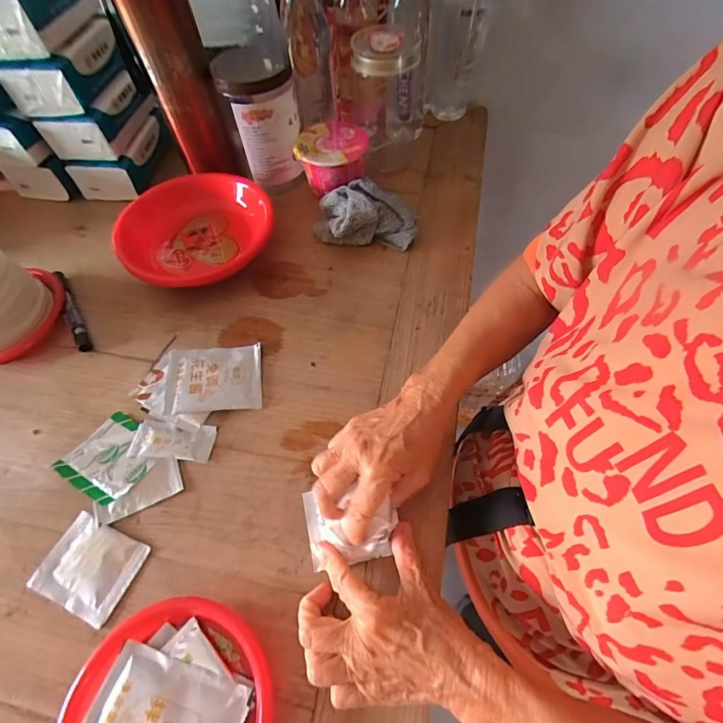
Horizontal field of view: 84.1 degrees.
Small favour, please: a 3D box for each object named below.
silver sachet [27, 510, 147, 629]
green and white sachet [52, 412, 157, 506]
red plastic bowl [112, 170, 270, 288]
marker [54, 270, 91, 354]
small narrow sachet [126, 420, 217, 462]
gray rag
[{"bbox_3d":[-0.232,0.175,0.343,0.081,0.007,0.063,19,62,13],"label":"silver sachet"},{"bbox_3d":[-0.241,0.091,0.386,0.080,0.012,0.070,28,65,17],"label":"green and white sachet"},{"bbox_3d":[-0.207,-0.166,0.517,0.181,0.059,0.181,-1,60,2],"label":"red plastic bowl"},{"bbox_3d":[-0.345,-0.064,0.477,0.014,0.019,0.136,-30,63,-14],"label":"marker"},{"bbox_3d":[-0.186,0.077,0.394,0.076,0.008,0.037,2,60,3],"label":"small narrow sachet"},{"bbox_3d":[0.005,-0.194,0.522,0.131,0.051,0.092,1,60,3],"label":"gray rag"}]

